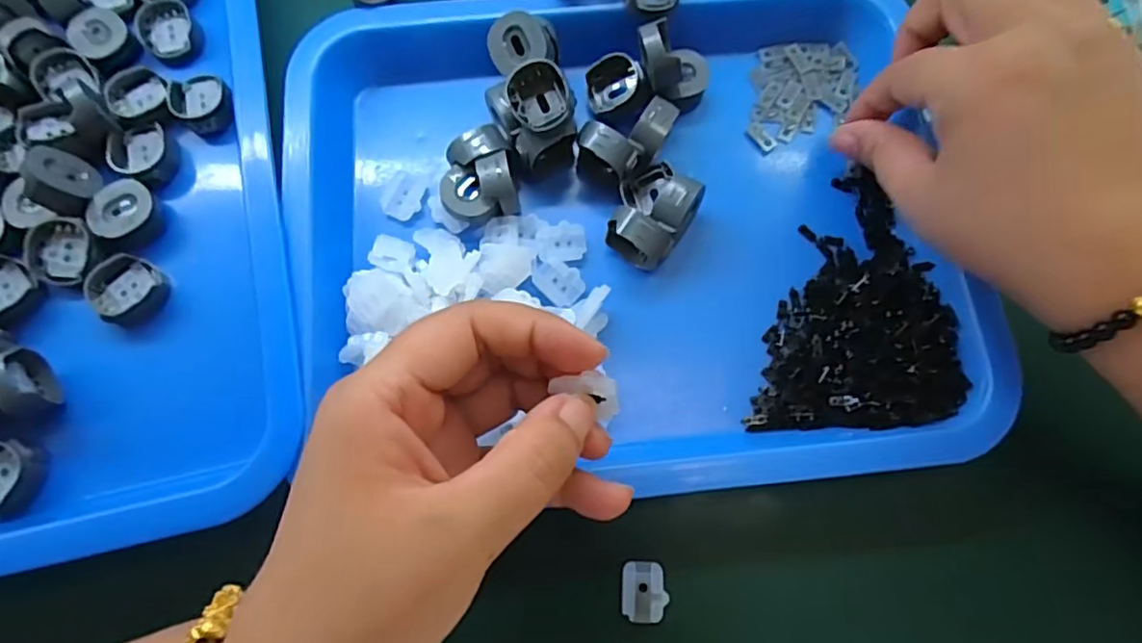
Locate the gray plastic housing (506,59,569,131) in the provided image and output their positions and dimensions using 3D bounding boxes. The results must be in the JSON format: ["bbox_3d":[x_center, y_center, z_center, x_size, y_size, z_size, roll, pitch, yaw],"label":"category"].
[{"bbox_3d":[-0.014,-0.096,0.270,0.025,0.012,0.028,-7,108,-9],"label":"gray plastic housing"}]

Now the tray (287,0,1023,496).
[{"bbox_3d":[0.020,-0.044,0.278,0.275,0.043,0.229,-5,73,-2],"label":"tray"}]

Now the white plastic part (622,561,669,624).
[{"bbox_3d":[0.029,0.105,0.247,0.017,0.004,0.022,-1,73,-1],"label":"white plastic part"}]

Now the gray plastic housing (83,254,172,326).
[{"bbox_3d":[-0.190,-0.013,0.274,0.025,0.016,0.029,20,74,6],"label":"gray plastic housing"}]

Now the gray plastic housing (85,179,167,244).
[{"bbox_3d":[-0.197,-0.048,0.280,0.028,0.011,0.027,0,73,-1],"label":"gray plastic housing"}]

